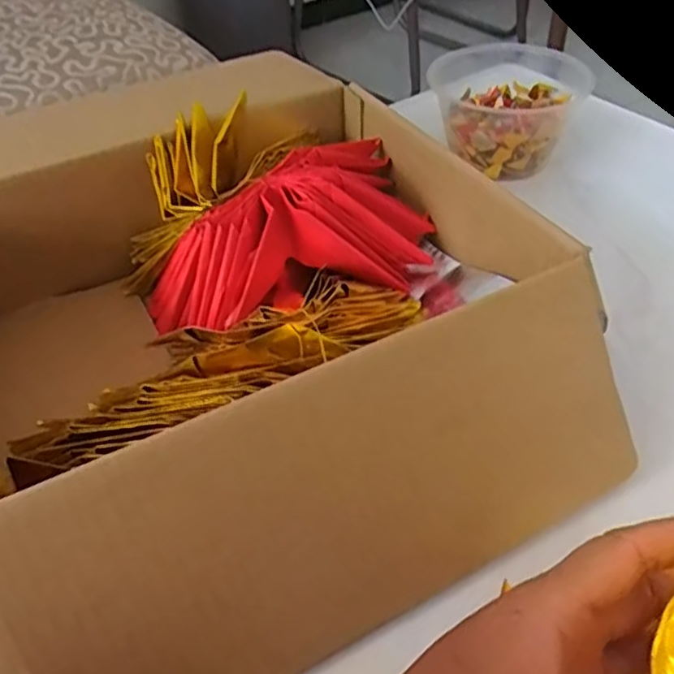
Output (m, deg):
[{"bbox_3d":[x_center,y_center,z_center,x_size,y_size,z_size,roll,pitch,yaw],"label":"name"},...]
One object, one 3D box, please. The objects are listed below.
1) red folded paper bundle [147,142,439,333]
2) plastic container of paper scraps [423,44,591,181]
[{"bbox_3d":[-0.032,-0.068,0.444,0.193,0.086,0.093,-22,47,-16],"label":"red folded paper bundle"},{"bbox_3d":[0.158,-0.210,0.607,0.131,0.087,0.114,11,47,15],"label":"plastic container of paper scraps"}]

